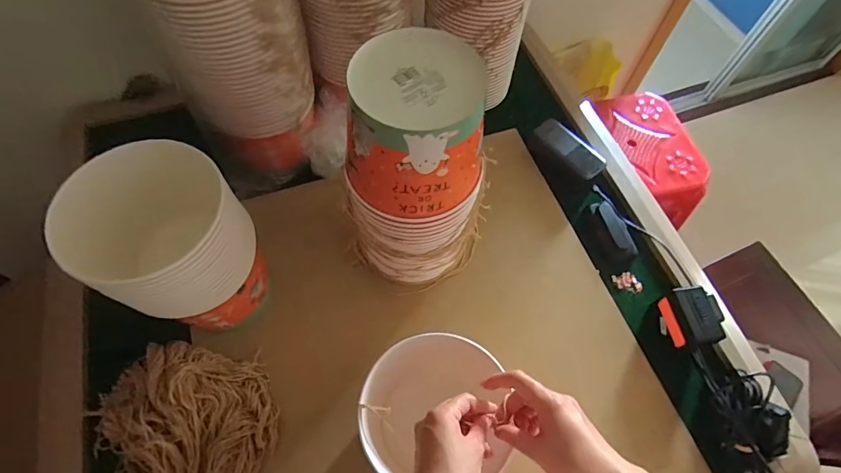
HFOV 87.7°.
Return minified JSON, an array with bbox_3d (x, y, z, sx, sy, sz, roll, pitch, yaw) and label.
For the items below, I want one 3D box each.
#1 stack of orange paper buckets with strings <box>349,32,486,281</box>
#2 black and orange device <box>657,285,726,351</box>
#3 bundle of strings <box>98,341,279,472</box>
[{"bbox_3d":[-0.003,-0.057,0.535,0.138,0.325,0.131,28,66,13],"label":"stack of orange paper buckets with strings"},{"bbox_3d":[0.377,0.116,0.608,0.059,0.071,0.076,-8,63,-5],"label":"black and orange device"},{"bbox_3d":[-0.276,0.275,0.512,0.209,0.047,0.313,-14,64,-8],"label":"bundle of strings"}]

